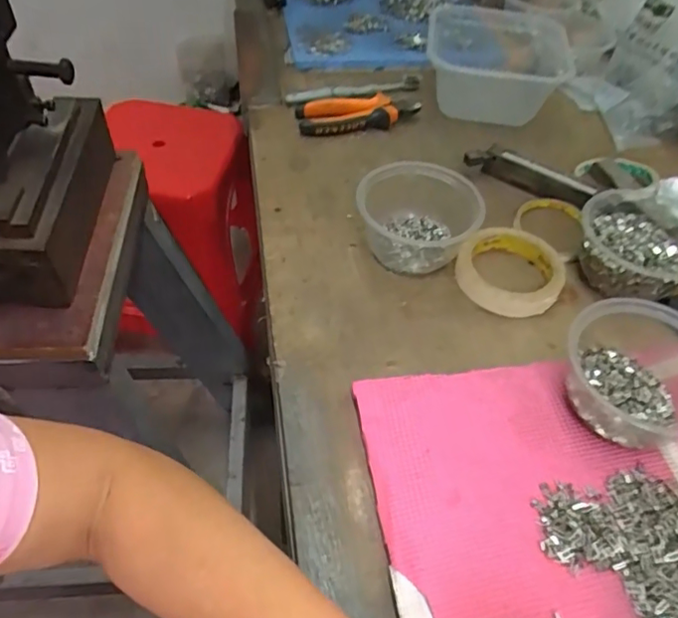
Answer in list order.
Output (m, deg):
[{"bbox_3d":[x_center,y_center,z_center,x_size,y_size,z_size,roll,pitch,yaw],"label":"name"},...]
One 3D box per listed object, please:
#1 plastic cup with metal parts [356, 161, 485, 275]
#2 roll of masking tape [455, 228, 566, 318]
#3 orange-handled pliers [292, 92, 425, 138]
[{"bbox_3d":[0.076,-0.088,0.552,0.115,0.064,0.091,11,50,8],"label":"plastic cup with metal parts"},{"bbox_3d":[0.166,-0.040,0.544,0.093,0.024,0.096,1,50,-1],"label":"roll of masking tape"},{"bbox_3d":[0.025,-0.233,0.692,0.147,0.027,0.060,-6,50,-7],"label":"orange-handled pliers"}]

